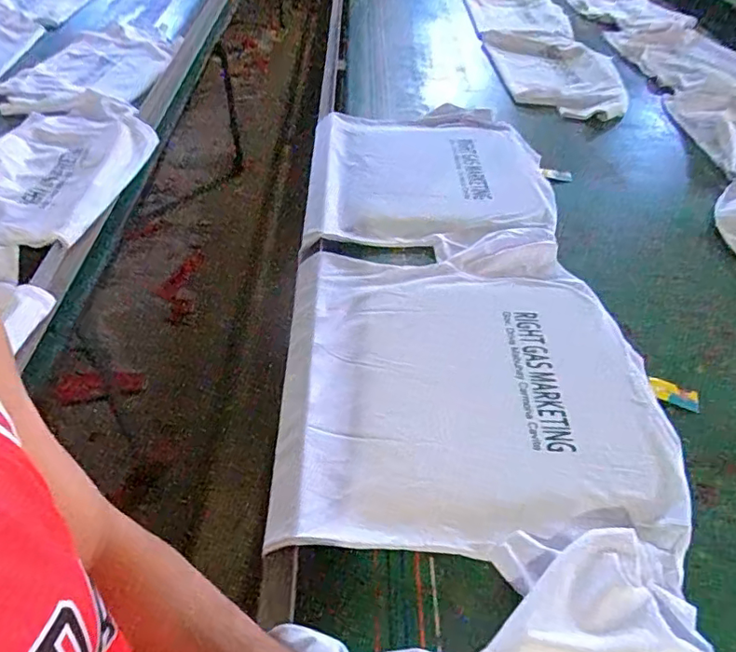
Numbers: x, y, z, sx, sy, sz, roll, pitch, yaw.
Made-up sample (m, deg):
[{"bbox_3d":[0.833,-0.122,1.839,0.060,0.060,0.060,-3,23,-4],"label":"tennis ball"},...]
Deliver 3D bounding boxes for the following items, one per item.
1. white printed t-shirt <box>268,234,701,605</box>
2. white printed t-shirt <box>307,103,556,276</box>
[{"bbox_3d":[0.135,0.071,0.782,0.504,0.031,0.548,0,47,-1],"label":"white printed t-shirt"},{"bbox_3d":[0.130,-0.329,1.167,0.512,0.054,0.599,-1,45,-2],"label":"white printed t-shirt"}]

